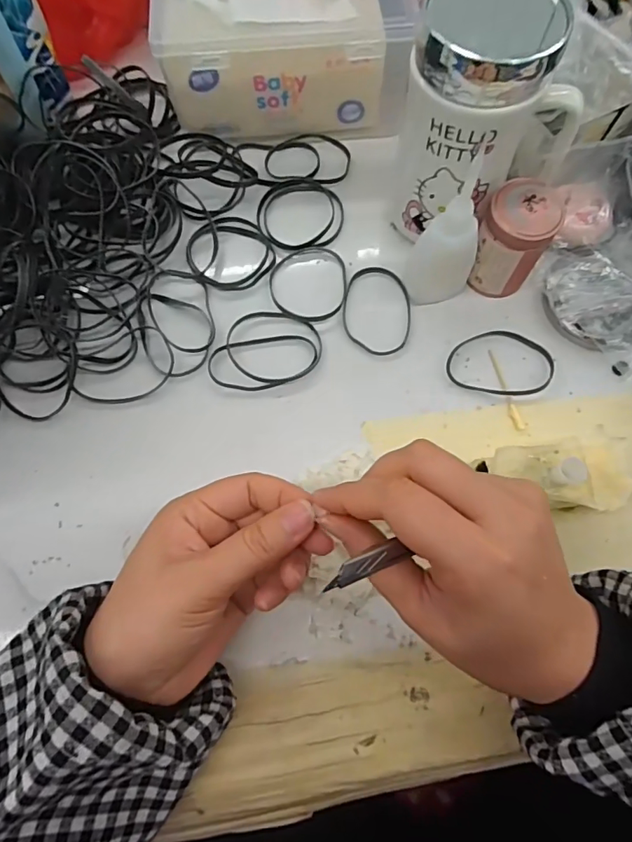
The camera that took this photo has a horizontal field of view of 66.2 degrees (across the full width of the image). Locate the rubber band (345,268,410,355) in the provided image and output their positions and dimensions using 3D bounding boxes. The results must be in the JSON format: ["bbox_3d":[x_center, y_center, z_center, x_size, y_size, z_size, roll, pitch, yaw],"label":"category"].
[{"bbox_3d":[0.043,-0.080,0.341,0.047,0.004,0.069,3,75,3],"label":"rubber band"}]

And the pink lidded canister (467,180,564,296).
[{"bbox_3d":[0.128,-0.118,0.321,0.044,0.065,0.040,29,75,10],"label":"pink lidded canister"}]

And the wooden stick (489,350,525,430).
[{"bbox_3d":[0.126,-0.022,0.323,0.006,0.004,0.059,-15,75,-2],"label":"wooden stick"}]

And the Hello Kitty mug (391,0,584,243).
[{"bbox_3d":[0.095,-0.177,0.297,0.093,0.140,0.079,-30,76,-6],"label":"Hello Kitty mug"}]

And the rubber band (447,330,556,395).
[{"bbox_3d":[0.126,-0.041,0.329,0.070,0.004,0.047,8,76,4],"label":"rubber band"}]

